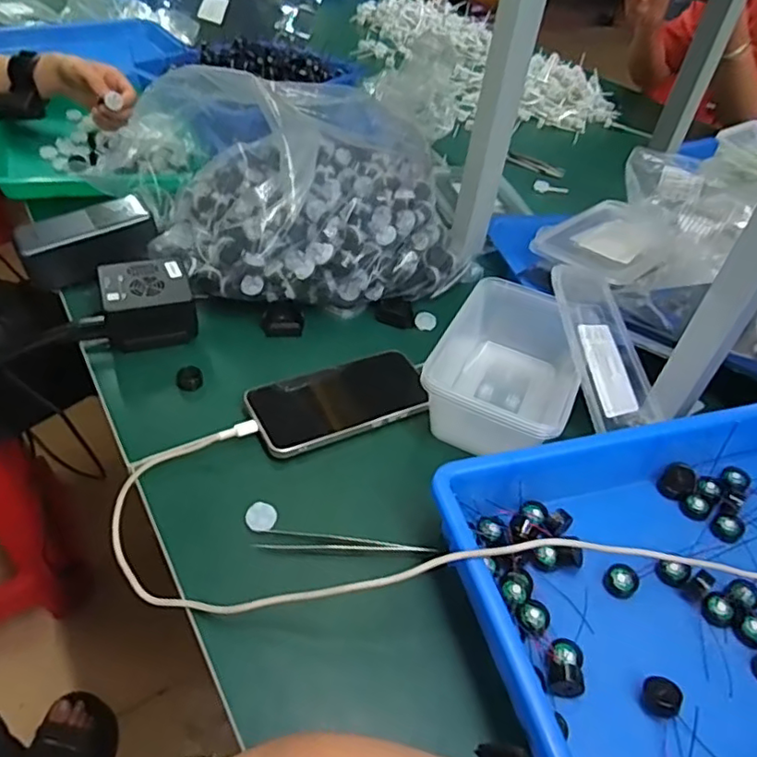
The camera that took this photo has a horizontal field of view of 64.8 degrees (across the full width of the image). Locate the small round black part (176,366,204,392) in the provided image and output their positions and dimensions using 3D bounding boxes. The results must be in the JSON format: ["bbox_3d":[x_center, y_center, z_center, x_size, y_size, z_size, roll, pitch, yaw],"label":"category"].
[{"bbox_3d":[-0.165,0.001,0.523,0.022,0.020,0.016,-8,46,-16],"label":"small round black part"}]

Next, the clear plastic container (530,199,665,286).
[{"bbox_3d":[0.274,-0.168,0.705,0.131,0.020,0.170,35,50,26],"label":"clear plastic container"}]

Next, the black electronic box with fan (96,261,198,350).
[{"bbox_3d":[-0.216,-0.069,0.555,0.083,0.045,0.082,-11,47,-19],"label":"black electronic box with fan"}]

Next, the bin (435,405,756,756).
[{"bbox_3d":[0.239,0.140,0.380,0.351,0.068,0.244,-7,45,-16],"label":"bin"}]

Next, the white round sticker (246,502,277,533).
[{"bbox_3d":[-0.084,0.100,0.428,0.021,0.004,0.020,5,68,-12],"label":"white round sticker"}]

